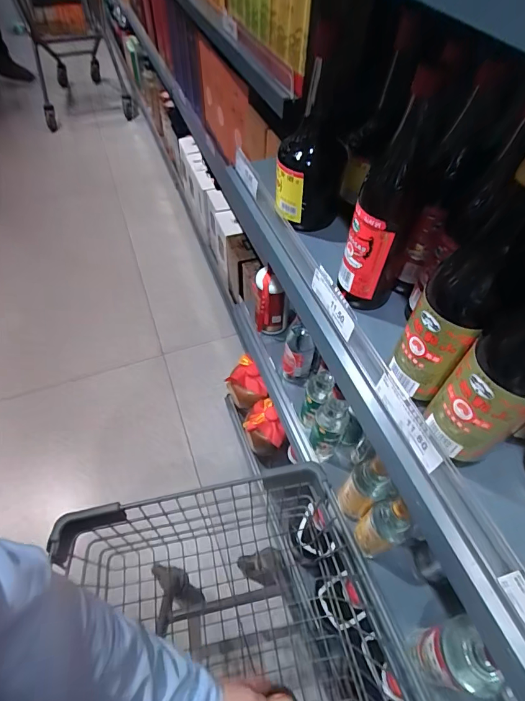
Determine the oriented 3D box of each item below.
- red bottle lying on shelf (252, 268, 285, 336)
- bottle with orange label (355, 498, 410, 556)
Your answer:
[{"bbox_3d":[0.013,-0.109,0.889,0.065,0.151,0.074,-4,55,-5],"label":"red bottle lying on shelf"},{"bbox_3d":[0.179,0.259,0.602,0.057,0.165,0.055,1,54,-1],"label":"bottle with orange label"}]

